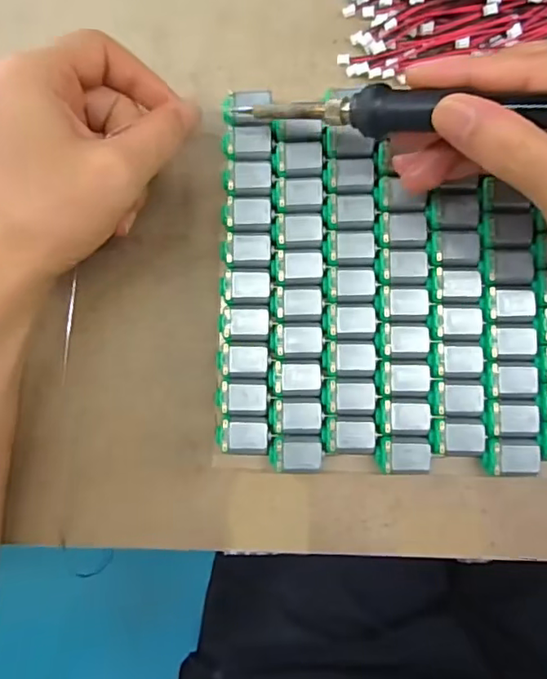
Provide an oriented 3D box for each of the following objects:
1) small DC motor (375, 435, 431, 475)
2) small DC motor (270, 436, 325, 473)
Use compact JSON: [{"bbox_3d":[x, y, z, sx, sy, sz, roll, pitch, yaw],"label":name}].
[{"bbox_3d":[0.066,0.059,0.283,0.027,0.015,0.018,0,84,2],"label":"small DC motor"},{"bbox_3d":[0.012,0.059,0.286,0.026,0.016,0.017,4,84,2],"label":"small DC motor"}]

